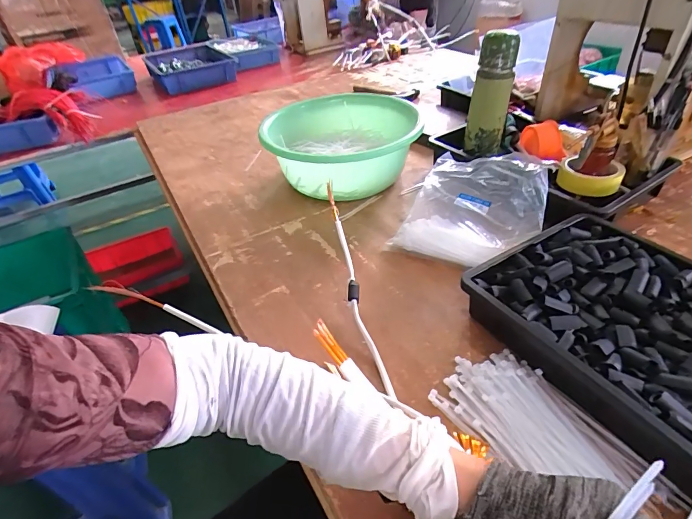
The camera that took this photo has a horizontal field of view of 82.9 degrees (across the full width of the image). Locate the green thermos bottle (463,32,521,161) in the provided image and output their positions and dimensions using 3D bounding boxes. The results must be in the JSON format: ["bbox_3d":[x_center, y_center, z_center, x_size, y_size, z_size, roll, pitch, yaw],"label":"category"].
[{"bbox_3d":[0.259,-0.297,0.707,0.069,0.185,0.067,8,41,17],"label":"green thermos bottle"}]

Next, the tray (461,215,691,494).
[{"bbox_3d":[0.328,0.097,0.413,0.252,0.068,0.360,-24,42,-21],"label":"tray"}]

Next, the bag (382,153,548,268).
[{"bbox_3d":[0.205,-0.085,0.634,0.201,0.086,0.225,21,46,30],"label":"bag"}]

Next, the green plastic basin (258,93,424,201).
[{"bbox_3d":[-0.006,-0.229,0.812,0.303,0.124,0.321,-5,39,2],"label":"green plastic basin"}]

